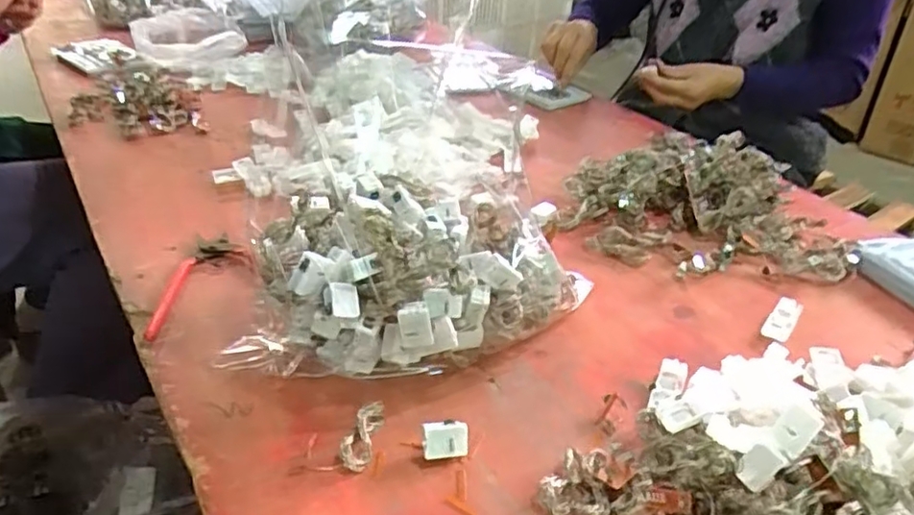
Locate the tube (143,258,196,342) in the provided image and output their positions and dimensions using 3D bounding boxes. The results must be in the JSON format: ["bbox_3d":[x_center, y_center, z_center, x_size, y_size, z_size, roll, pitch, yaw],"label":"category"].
[{"bbox_3d":[-0.226,0.029,0.512,0.014,0.008,0.105,0,34,-5],"label":"tube"}]

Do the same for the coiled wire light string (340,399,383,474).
[{"bbox_3d":[-0.059,0.109,0.407,0.019,0.015,0.050,8,34,8],"label":"coiled wire light string"}]

